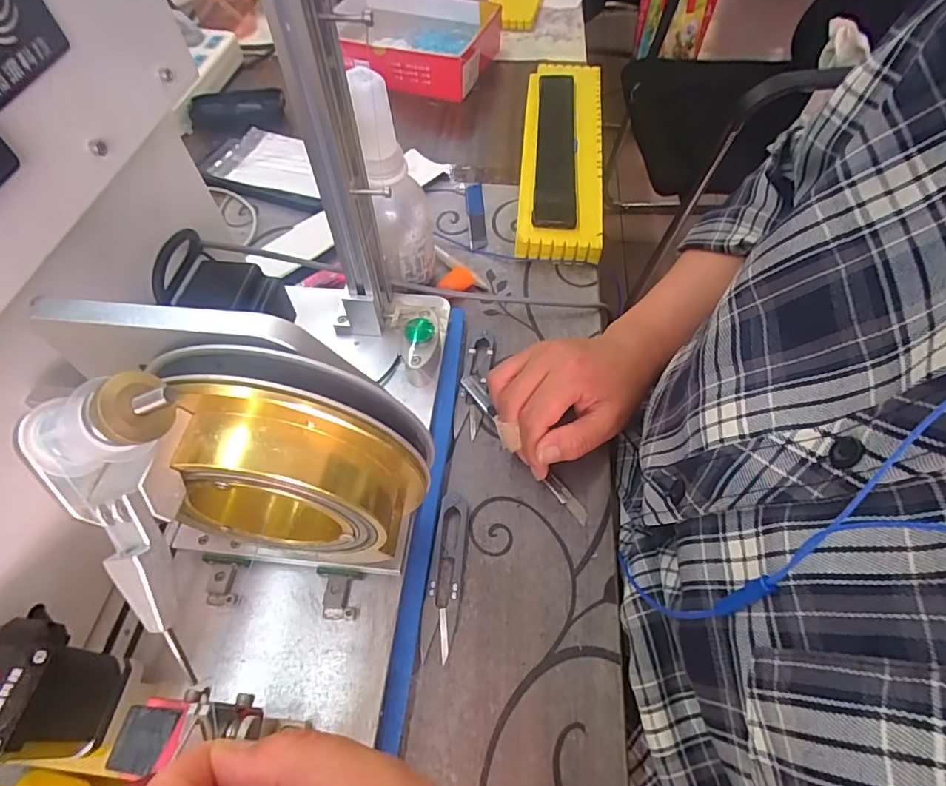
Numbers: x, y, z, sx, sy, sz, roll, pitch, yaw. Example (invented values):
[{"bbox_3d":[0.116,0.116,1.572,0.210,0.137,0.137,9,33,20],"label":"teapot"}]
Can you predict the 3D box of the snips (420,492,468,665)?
[{"bbox_3d":[-0.017,0.116,0.331,0.021,0.008,0.101,5,57,3],"label":"snips"}]

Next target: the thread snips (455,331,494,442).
[{"bbox_3d":[0.002,-0.009,0.416,0.021,0.009,0.097,9,57,5],"label":"thread snips"}]

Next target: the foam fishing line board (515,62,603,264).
[{"bbox_3d":[0.101,-0.272,0.568,0.090,0.039,0.325,6,58,3],"label":"foam fishing line board"}]

